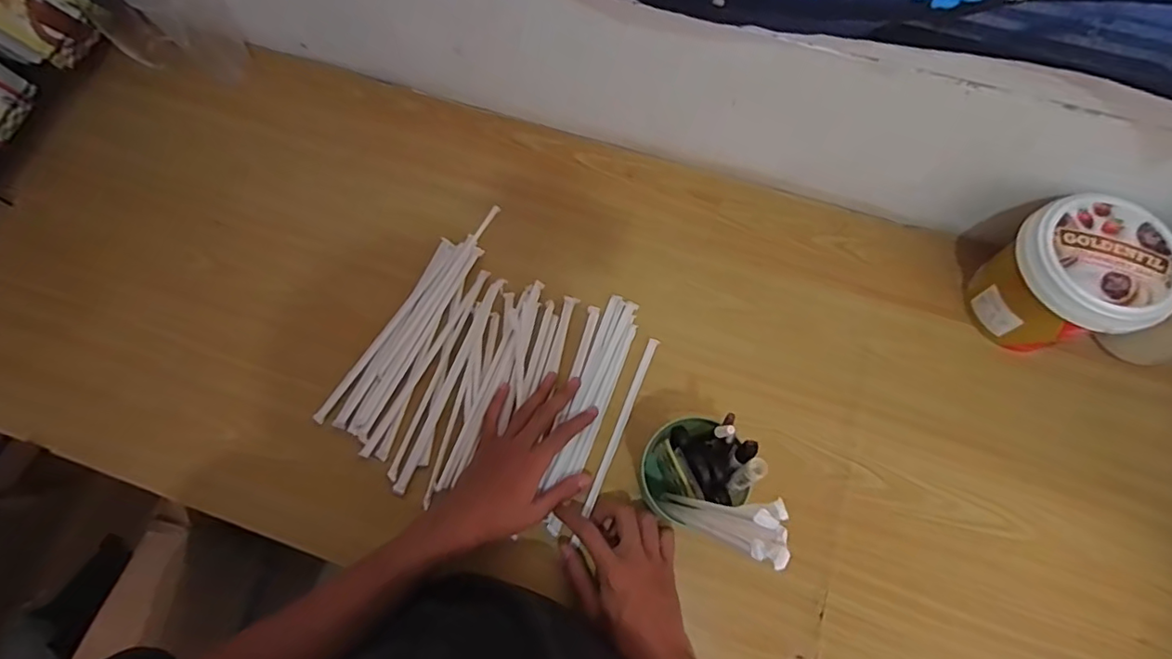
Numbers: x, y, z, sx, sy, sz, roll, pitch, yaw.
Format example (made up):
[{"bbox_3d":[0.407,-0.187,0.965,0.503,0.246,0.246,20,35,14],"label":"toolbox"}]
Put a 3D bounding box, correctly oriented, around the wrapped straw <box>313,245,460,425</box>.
[{"bbox_3d":[-0.217,0.001,0.617,0.014,0.005,0.239,32,74,11],"label":"wrapped straw"}]

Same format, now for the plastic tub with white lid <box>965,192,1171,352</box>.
[{"bbox_3d":[0.471,-0.046,0.556,0.119,0.126,0.124,0,70,1],"label":"plastic tub with white lid"}]

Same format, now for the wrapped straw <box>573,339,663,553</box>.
[{"bbox_3d":[0.033,0.109,0.583,0.010,0.004,0.220,21,73,8],"label":"wrapped straw"}]

